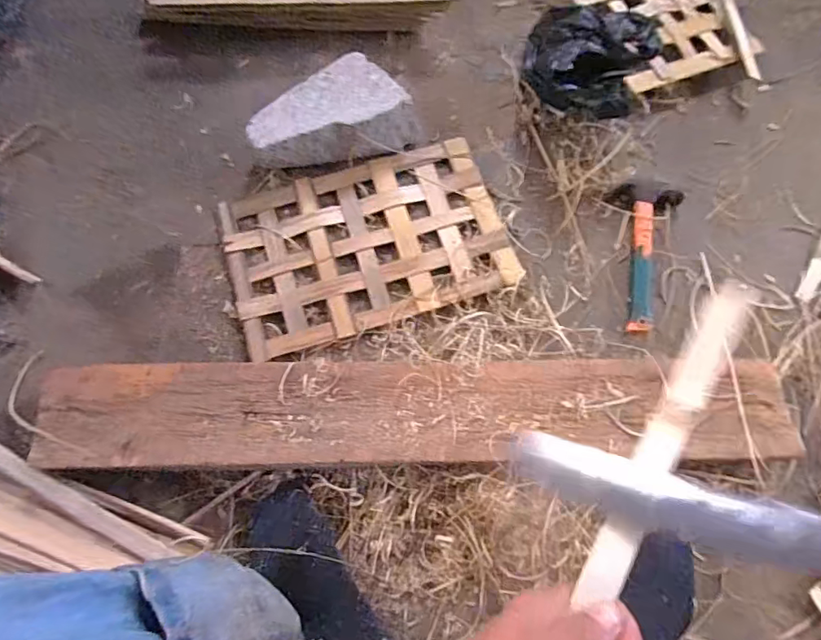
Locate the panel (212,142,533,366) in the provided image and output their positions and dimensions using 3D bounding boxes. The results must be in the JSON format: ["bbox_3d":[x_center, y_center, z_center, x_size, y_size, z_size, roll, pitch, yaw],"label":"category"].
[{"bbox_3d":[-0.058,-0.101,0.667,0.351,0.013,0.220,-17,76,-7],"label":"panel"}]

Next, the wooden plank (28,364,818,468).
[{"bbox_3d":[0.013,0.105,0.567,0.814,0.025,0.112,0,74,-2],"label":"wooden plank"}]

